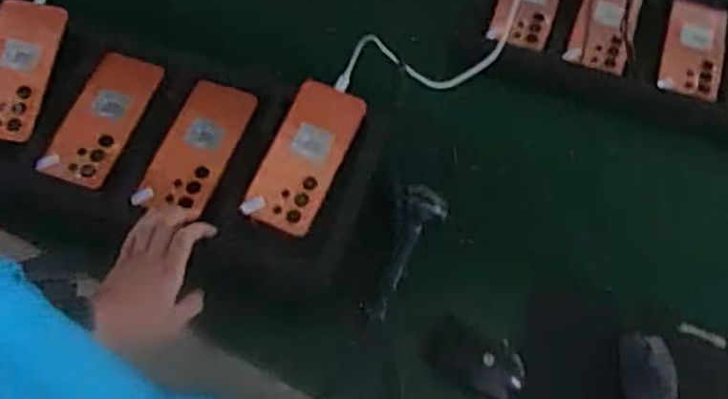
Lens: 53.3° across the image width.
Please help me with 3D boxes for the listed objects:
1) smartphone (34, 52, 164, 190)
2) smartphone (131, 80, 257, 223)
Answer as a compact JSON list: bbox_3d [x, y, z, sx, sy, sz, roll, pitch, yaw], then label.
[{"bbox_3d":[-0.297,-0.094,0.823,0.078,0.012,0.170,17,64,7],"label":"smartphone"},{"bbox_3d":[-0.179,-0.057,0.797,0.077,0.014,0.166,21,67,9],"label":"smartphone"}]

